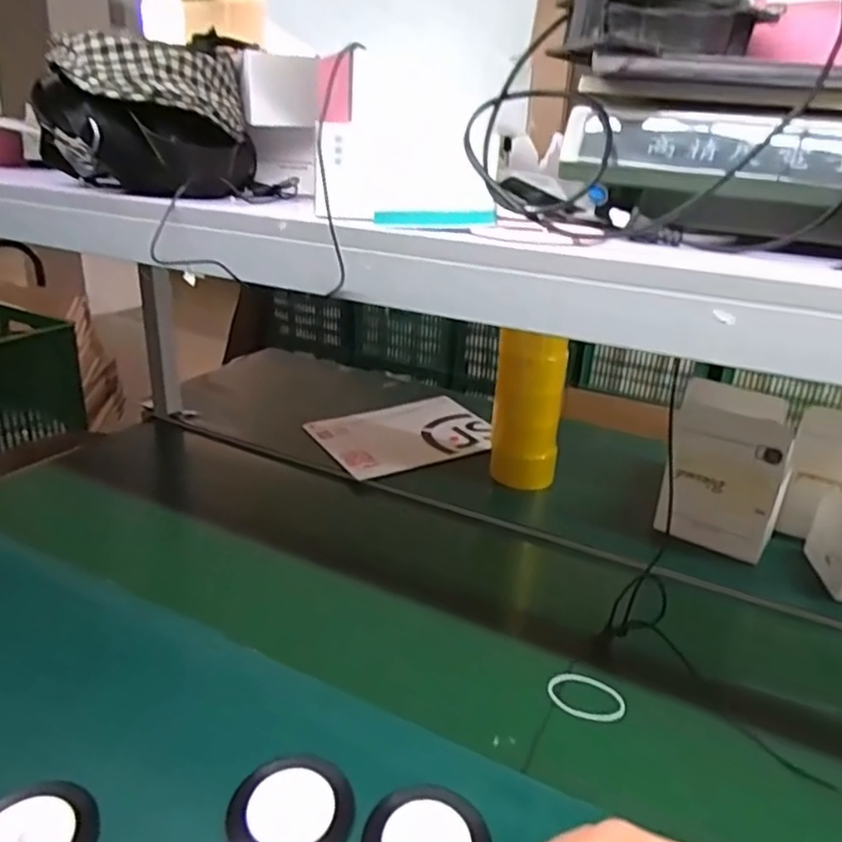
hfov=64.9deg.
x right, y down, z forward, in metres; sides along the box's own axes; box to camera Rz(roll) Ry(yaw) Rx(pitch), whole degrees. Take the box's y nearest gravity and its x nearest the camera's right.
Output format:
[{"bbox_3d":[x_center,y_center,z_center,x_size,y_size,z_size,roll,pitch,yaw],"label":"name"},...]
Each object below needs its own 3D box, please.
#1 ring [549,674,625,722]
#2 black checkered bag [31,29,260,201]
[{"bbox_3d":[0.169,0.285,0.681,0.077,0.008,0.062,20,28,35],"label":"ring"},{"bbox_3d":[-0.260,-0.291,0.629,0.190,0.135,0.173,-4,24,-16],"label":"black checkered bag"}]

